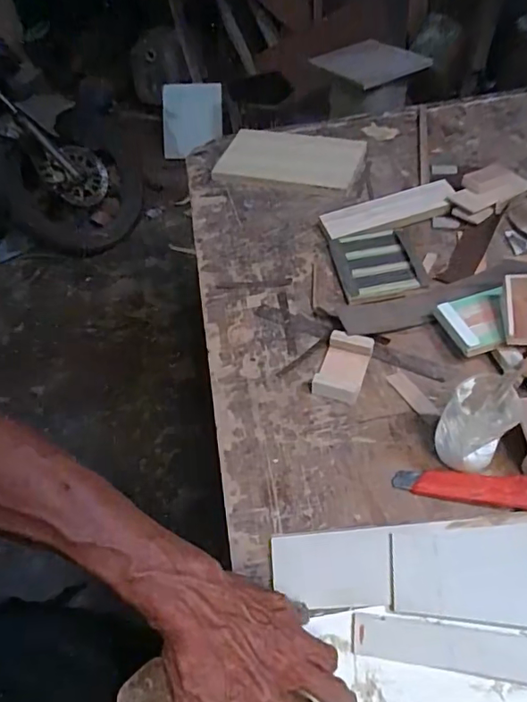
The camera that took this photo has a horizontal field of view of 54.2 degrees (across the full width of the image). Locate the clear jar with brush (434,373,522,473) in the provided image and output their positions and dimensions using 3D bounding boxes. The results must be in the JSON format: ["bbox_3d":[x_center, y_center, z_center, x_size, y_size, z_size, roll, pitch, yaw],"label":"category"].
[{"bbox_3d":[0.204,0.074,0.495,0.054,0.087,0.068,35,61,30],"label":"clear jar with brush"}]

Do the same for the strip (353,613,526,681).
[{"bbox_3d":[0.202,0.242,0.407,0.256,0.014,0.033,3,54,12],"label":"strip"}]

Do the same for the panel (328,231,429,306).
[{"bbox_3d":[0.155,-0.118,0.709,0.108,0.018,0.129,-8,49,0],"label":"panel"}]

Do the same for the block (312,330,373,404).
[{"bbox_3d":[0.094,0.018,0.602,0.051,0.022,0.083,14,53,18],"label":"block"}]

